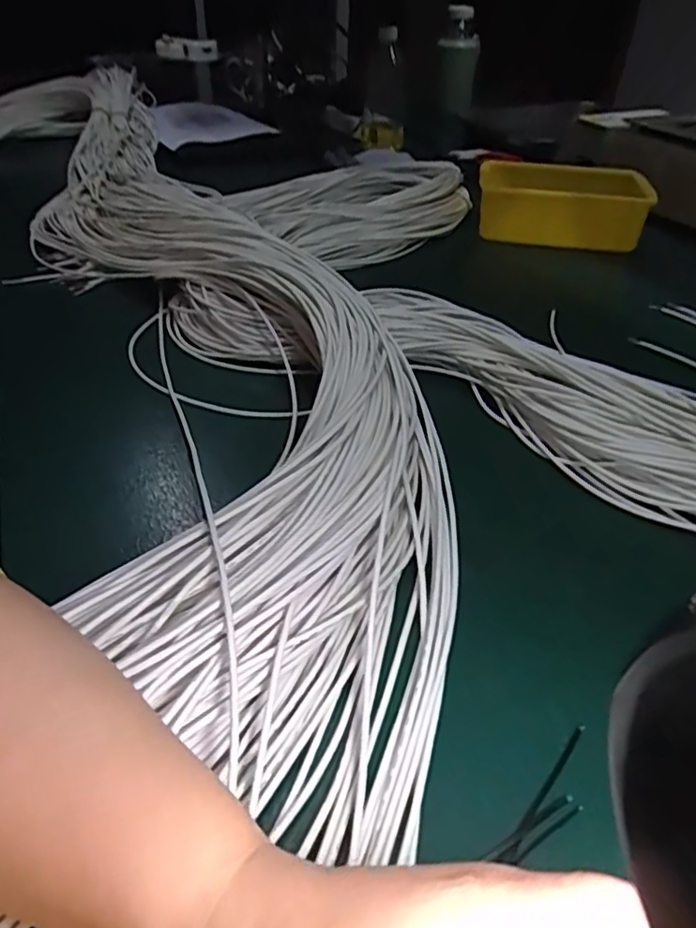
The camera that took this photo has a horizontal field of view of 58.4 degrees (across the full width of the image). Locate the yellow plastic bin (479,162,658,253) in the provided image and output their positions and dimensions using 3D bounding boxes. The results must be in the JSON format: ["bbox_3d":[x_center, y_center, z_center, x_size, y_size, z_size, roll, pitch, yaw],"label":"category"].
[{"bbox_3d":[0.277,-0.328,0.786,0.222,0.091,0.085,0,39,-2],"label":"yellow plastic bin"}]

